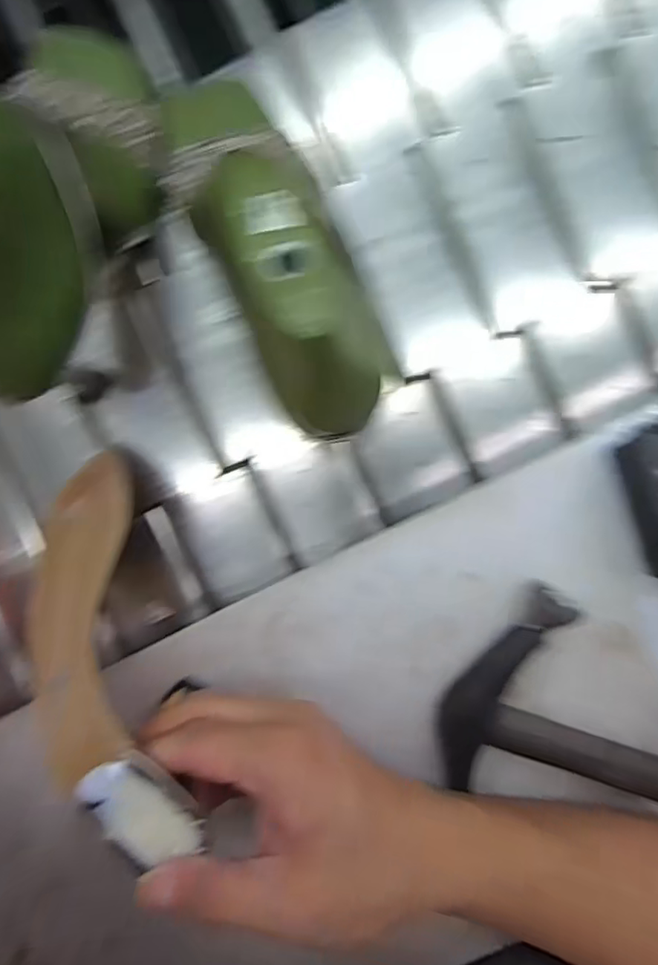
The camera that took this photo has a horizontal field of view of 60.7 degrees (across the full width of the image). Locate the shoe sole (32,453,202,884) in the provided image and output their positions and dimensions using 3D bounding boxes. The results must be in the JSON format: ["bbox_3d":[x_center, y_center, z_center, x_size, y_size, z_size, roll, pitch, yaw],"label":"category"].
[{"bbox_3d":[-0.119,0.079,0.287,0.074,0.028,0.210,-29,60,9],"label":"shoe sole"}]

